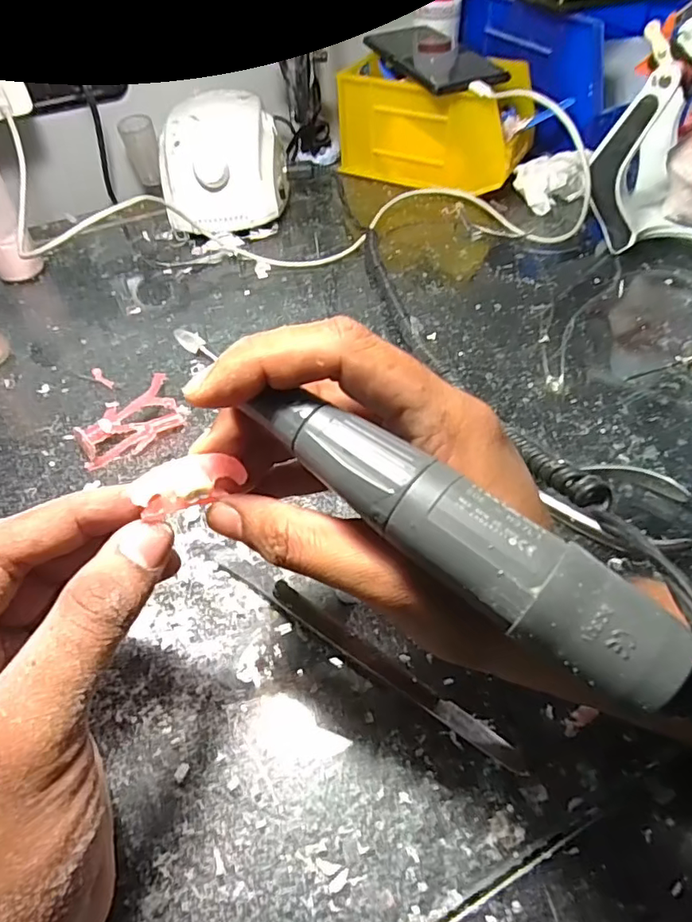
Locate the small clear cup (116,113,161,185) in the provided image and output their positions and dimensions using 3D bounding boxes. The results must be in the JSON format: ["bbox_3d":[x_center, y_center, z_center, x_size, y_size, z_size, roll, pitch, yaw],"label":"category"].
[{"bbox_3d":[-0.188,-0.287,0.504,0.028,0.052,0.028,-1,51,1],"label":"small clear cup"}]

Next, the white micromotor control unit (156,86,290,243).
[{"bbox_3d":[-0.110,-0.268,0.494,0.107,0.078,0.127,-10,51,-6],"label":"white micromotor control unit"}]

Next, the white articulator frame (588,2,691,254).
[{"bbox_3d":[0.290,-0.226,0.397,0.162,0.151,0.148,30,58,23],"label":"white articulator frame"}]

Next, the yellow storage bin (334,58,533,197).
[{"bbox_3d":[0.086,-0.325,0.526,0.172,0.090,0.094,20,54,18],"label":"yellow storage bin"}]

